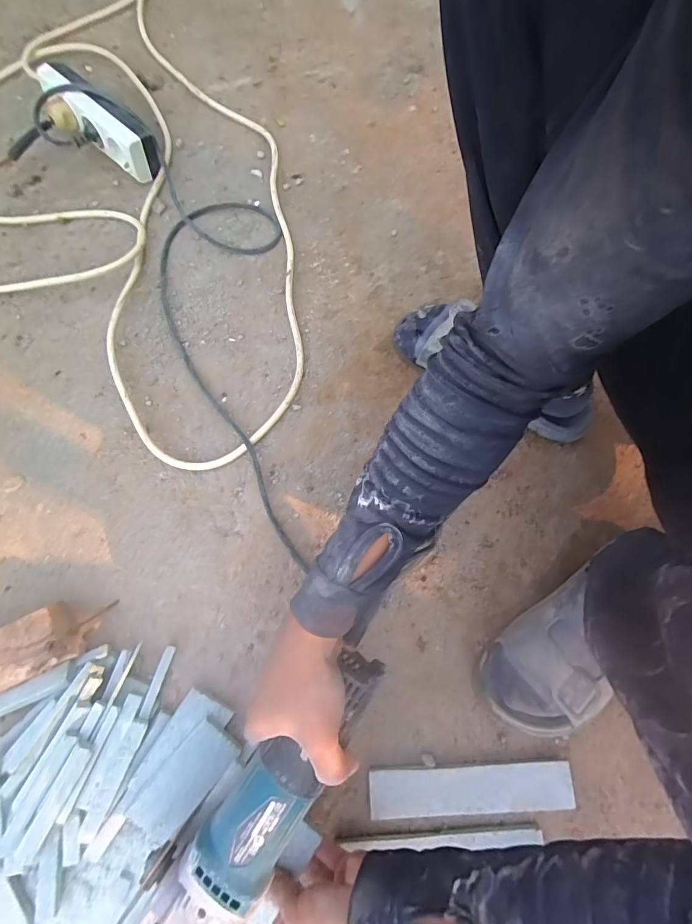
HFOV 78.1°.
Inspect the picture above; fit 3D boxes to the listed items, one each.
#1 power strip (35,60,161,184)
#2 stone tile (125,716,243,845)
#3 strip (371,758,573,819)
[{"bbox_3d":[-0.352,-0.489,0.609,0.209,0.066,0.057,42,77,10],"label":"power strip"},{"bbox_3d":[-0.152,0.301,0.401,0.047,0.009,0.101,39,76,9],"label":"stone tile"},{"bbox_3d":[0.122,0.319,0.418,0.195,0.015,0.038,-1,74,-2],"label":"strip"}]

